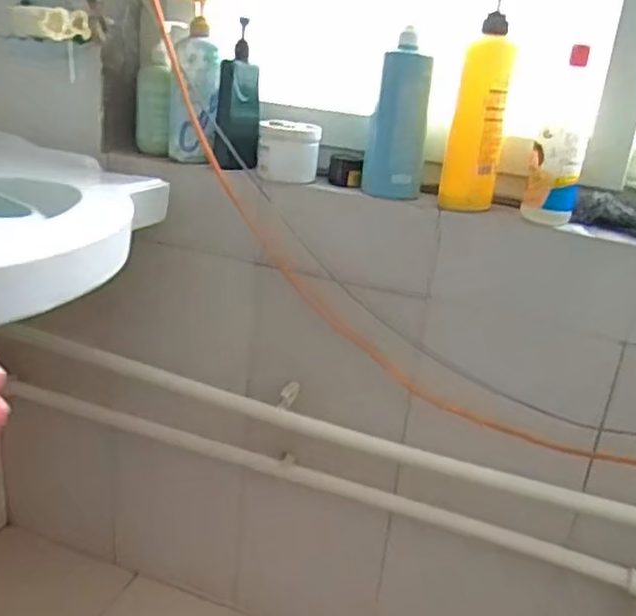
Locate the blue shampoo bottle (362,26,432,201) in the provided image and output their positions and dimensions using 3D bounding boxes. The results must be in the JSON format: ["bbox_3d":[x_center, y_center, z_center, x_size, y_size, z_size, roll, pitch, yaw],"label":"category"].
[{"bbox_3d":[0.106,-0.246,0.896,0.073,0.199,0.045,7,22,3],"label":"blue shampoo bottle"}]

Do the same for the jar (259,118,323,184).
[{"bbox_3d":[-0.039,-0.216,0.945,0.083,0.073,0.077,4,22,-6],"label":"jar"}]

